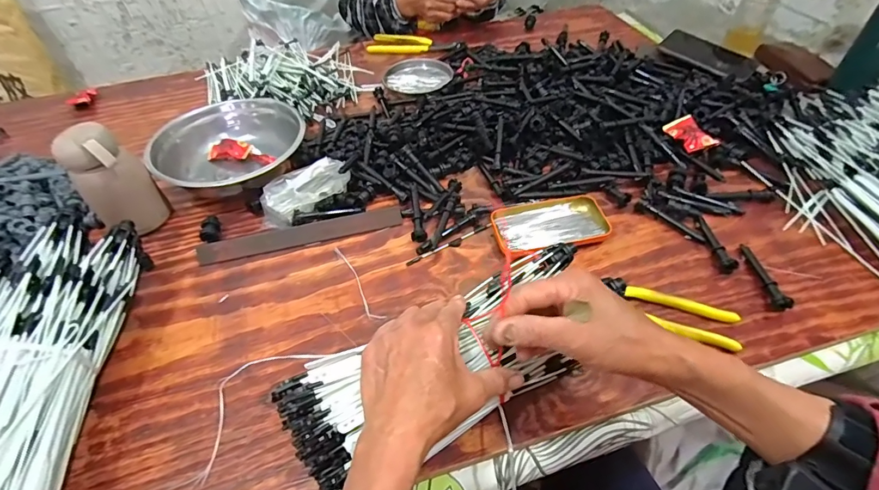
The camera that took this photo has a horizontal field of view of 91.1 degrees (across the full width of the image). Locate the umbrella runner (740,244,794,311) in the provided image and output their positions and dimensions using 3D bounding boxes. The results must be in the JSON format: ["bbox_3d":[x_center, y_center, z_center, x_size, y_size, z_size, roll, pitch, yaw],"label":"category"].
[{"bbox_3d":[0.377,0.034,0.498,0.017,0.017,0.095,1,49,4],"label":"umbrella runner"}]

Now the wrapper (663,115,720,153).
[{"bbox_3d":[0.379,-0.165,0.650,0.047,0.029,0.071,-16,50,-11],"label":"wrapper"}]

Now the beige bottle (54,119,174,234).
[{"bbox_3d":[-0.414,-0.072,0.559,0.079,0.152,0.072,-36,56,-26],"label":"beige bottle"}]

